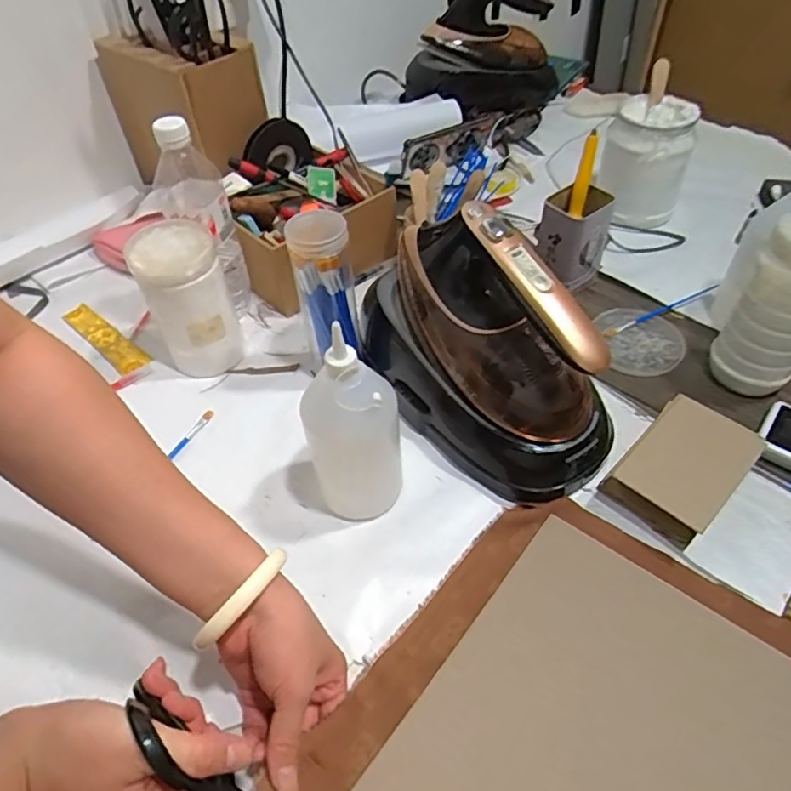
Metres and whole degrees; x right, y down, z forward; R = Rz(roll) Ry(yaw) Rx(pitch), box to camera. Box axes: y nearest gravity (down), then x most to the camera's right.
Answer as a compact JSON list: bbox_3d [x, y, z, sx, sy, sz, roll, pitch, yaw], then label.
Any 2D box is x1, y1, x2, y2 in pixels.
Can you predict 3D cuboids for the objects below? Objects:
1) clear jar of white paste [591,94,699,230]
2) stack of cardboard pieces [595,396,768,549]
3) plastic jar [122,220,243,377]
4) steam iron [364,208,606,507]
[{"bbox_3d":[0.340,-0.320,0.794,0.116,0.127,0.101,20,53,20],"label":"clear jar of white paste"},{"bbox_3d":[0.263,0.065,0.532,0.126,0.052,0.090,-36,55,-28],"label":"stack of cardboard pieces"},{"bbox_3d":[-0.227,-0.103,0.641,0.093,0.151,0.082,-12,47,-9],"label":"plastic jar"},{"bbox_3d":[0.072,-0.055,0.551,0.132,0.208,0.288,-33,54,-26],"label":"steam iron"}]

